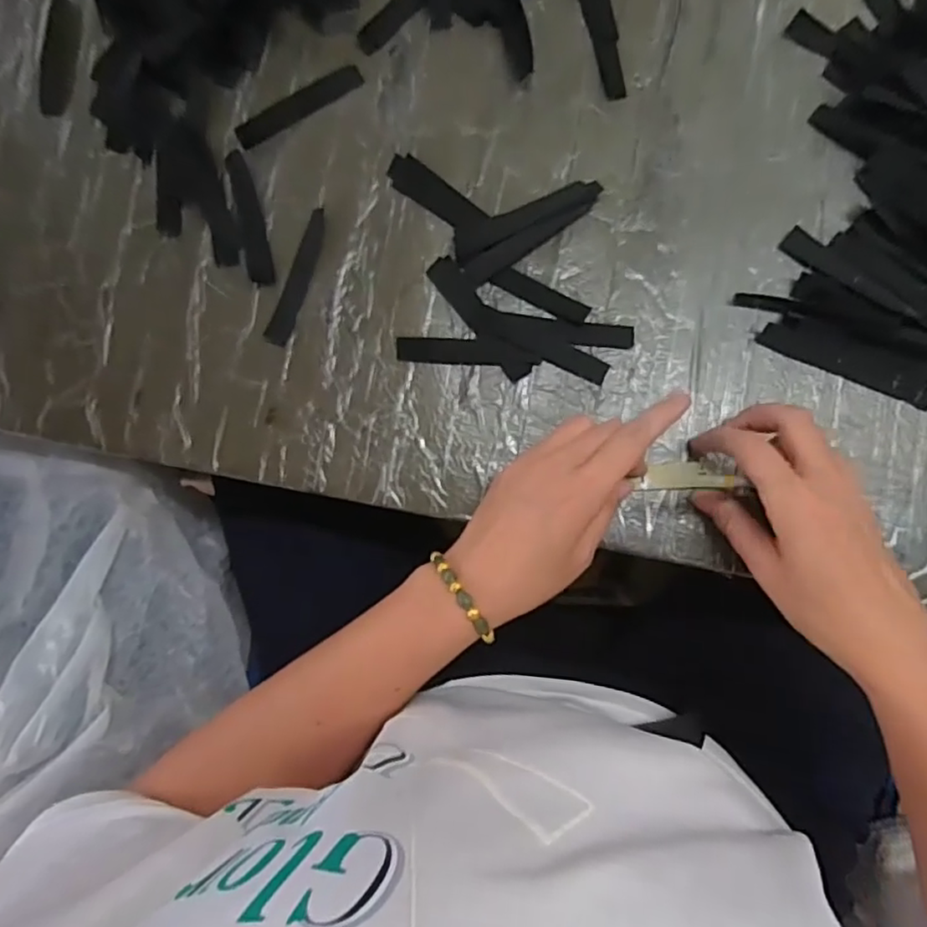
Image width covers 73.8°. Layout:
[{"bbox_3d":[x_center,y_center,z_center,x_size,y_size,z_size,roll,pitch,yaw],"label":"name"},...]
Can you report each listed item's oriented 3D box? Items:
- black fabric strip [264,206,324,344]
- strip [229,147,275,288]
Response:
[{"bbox_3d":[-0.108,-0.122,0.406,0.015,0.004,0.093,20,87,6],"label":"black fabric strip"},{"bbox_3d":[-0.142,-0.164,0.412,0.017,0.004,0.092,-13,85,3],"label":"strip"}]

